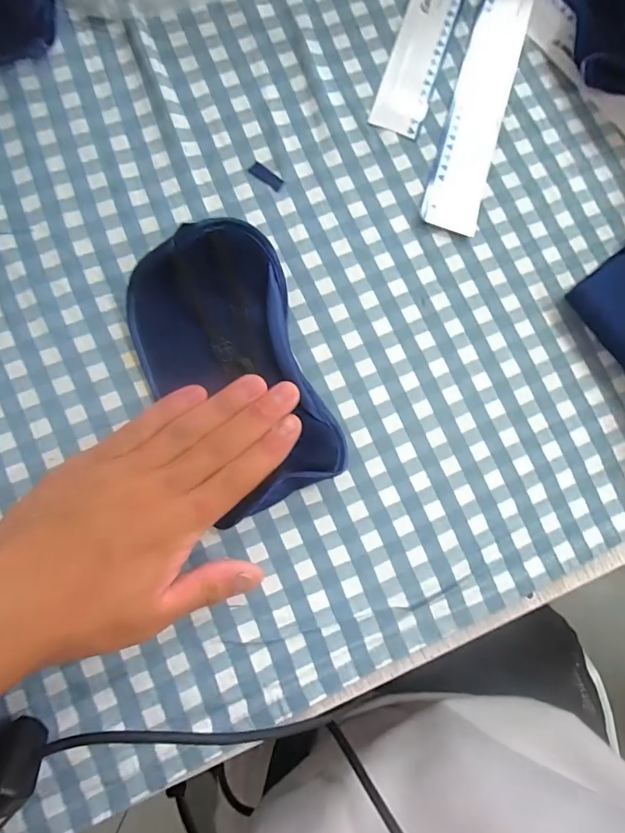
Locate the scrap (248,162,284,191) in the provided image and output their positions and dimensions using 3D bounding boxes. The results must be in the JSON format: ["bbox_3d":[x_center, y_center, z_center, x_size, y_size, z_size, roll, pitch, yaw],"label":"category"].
[{"bbox_3d":[-0.028,-0.150,0.274,0.022,0.004,0.008,37,84,1],"label":"scrap"}]

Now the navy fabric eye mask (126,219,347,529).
[{"bbox_3d":[-0.045,-0.025,0.244,0.090,0.027,0.152,-19,85,-5],"label":"navy fabric eye mask"}]

